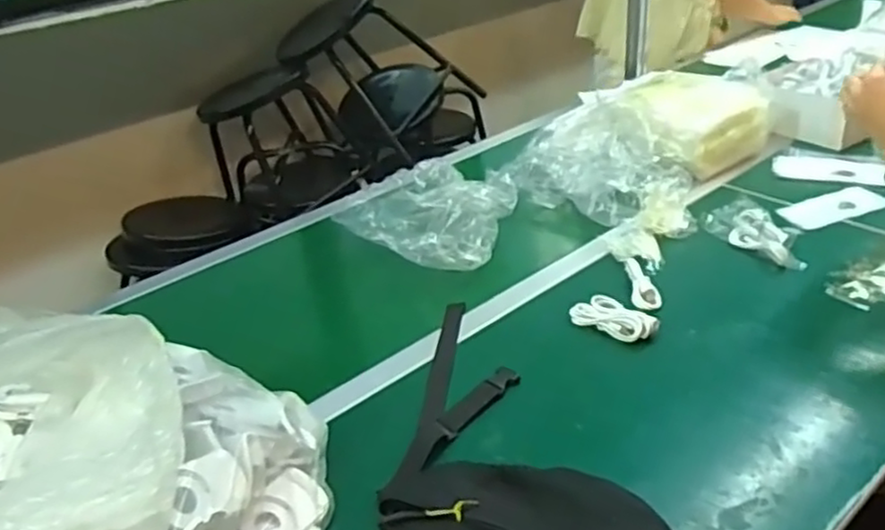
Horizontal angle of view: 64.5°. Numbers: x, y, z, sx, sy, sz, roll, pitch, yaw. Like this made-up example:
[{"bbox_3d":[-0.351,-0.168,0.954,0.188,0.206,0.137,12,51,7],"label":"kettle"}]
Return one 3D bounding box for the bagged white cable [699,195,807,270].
[{"bbox_3d":[0.484,-0.050,1.063,0.103,0.022,0.176,-20,33,-21],"label":"bagged white cable"}]

